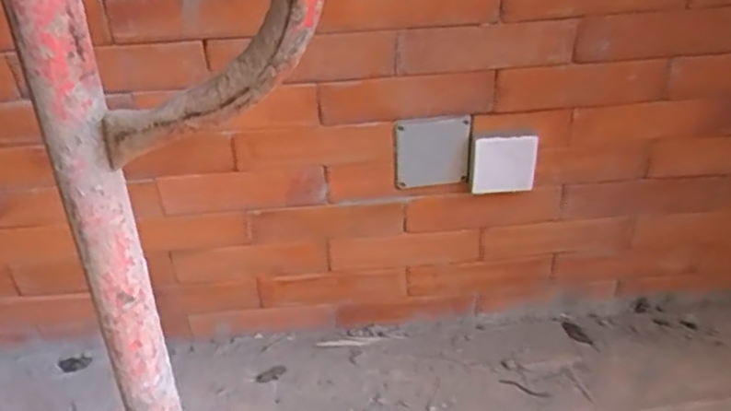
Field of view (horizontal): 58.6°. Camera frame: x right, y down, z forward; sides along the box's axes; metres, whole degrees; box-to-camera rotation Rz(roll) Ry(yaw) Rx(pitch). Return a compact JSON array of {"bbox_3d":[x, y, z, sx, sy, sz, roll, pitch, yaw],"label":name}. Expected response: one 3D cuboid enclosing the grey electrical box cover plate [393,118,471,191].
[{"bbox_3d":[0.093,-0.073,0.898,0.102,0.103,0.011,-8,34,-8],"label":"grey electrical box cover plate"}]

